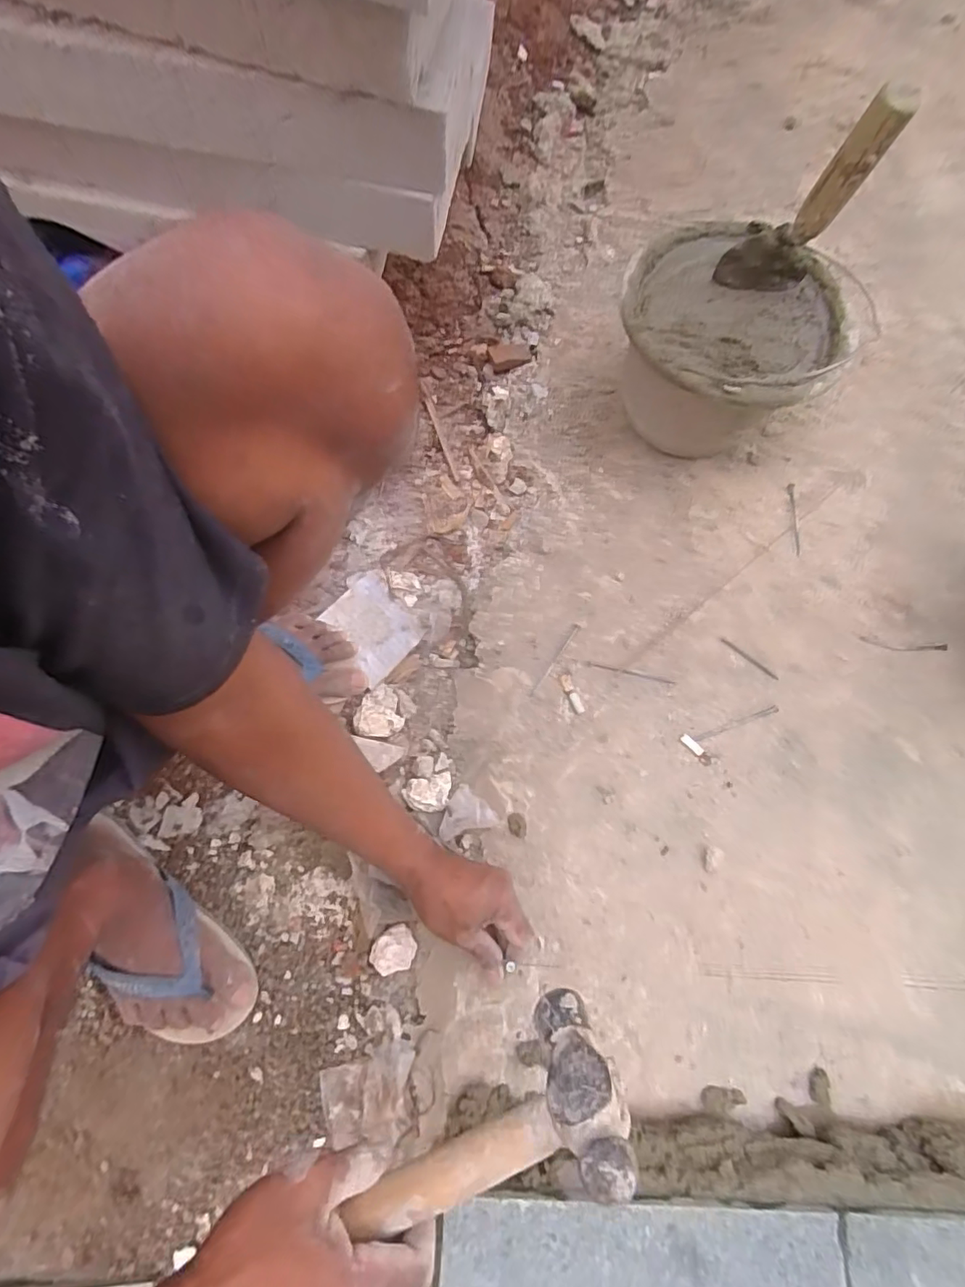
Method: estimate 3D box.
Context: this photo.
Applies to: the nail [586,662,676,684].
[{"bbox_3d":[0.170,0.034,0.660,0.103,0.004,0.006,12,72,3],"label":"nail"}]

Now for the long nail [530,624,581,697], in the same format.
[{"bbox_3d":[0.083,0.019,0.652,0.006,0.004,0.103,33,74,9],"label":"long nail"}]

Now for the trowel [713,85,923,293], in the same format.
[{"bbox_3d":[0.311,-0.432,0.550,0.088,0.206,0.074,29,79,5],"label":"trowel"}]

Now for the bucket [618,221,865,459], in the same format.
[{"bbox_3d":[0.274,-0.333,0.689,0.238,0.176,0.230,0,78,-1],"label":"bucket"}]

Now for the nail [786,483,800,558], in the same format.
[{"bbox_3d":[0.395,-0.157,0.726,0.011,0.008,0.096,1,72,-1],"label":"nail"}]

